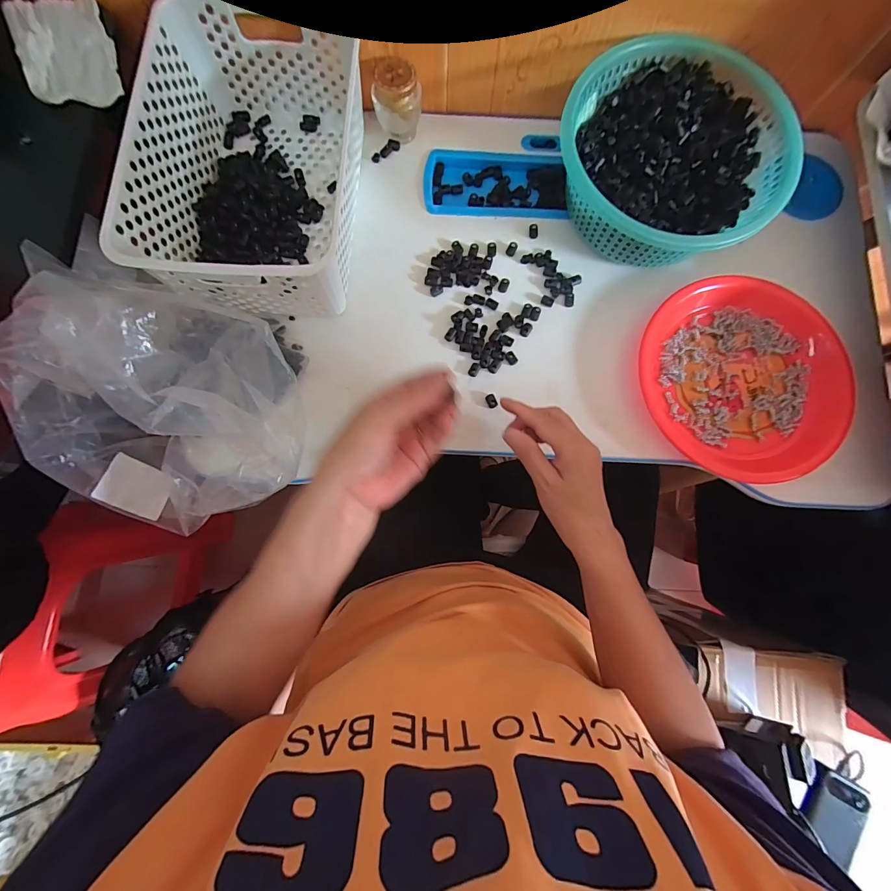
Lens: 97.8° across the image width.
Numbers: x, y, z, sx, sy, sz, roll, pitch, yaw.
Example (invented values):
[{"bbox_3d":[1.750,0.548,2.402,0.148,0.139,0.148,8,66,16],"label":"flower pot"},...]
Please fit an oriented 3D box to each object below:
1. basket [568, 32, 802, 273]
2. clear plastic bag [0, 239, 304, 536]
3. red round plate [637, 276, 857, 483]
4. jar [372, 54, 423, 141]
[{"bbox_3d":[0.241,-0.312,0.430,0.226,0.079,0.221,0,81,-1],"label":"basket"},{"bbox_3d":[-0.242,-0.017,0.330,0.214,0.172,0.183,5,81,0],"label":"clear plastic bag"},{"bbox_3d":[0.324,-0.072,0.426,0.218,0.033,0.216,0,81,-1],"label":"red round plate"},{"bbox_3d":[-0.058,-0.415,0.468,0.055,0.063,0.055,0,81,-1],"label":"jar"}]

